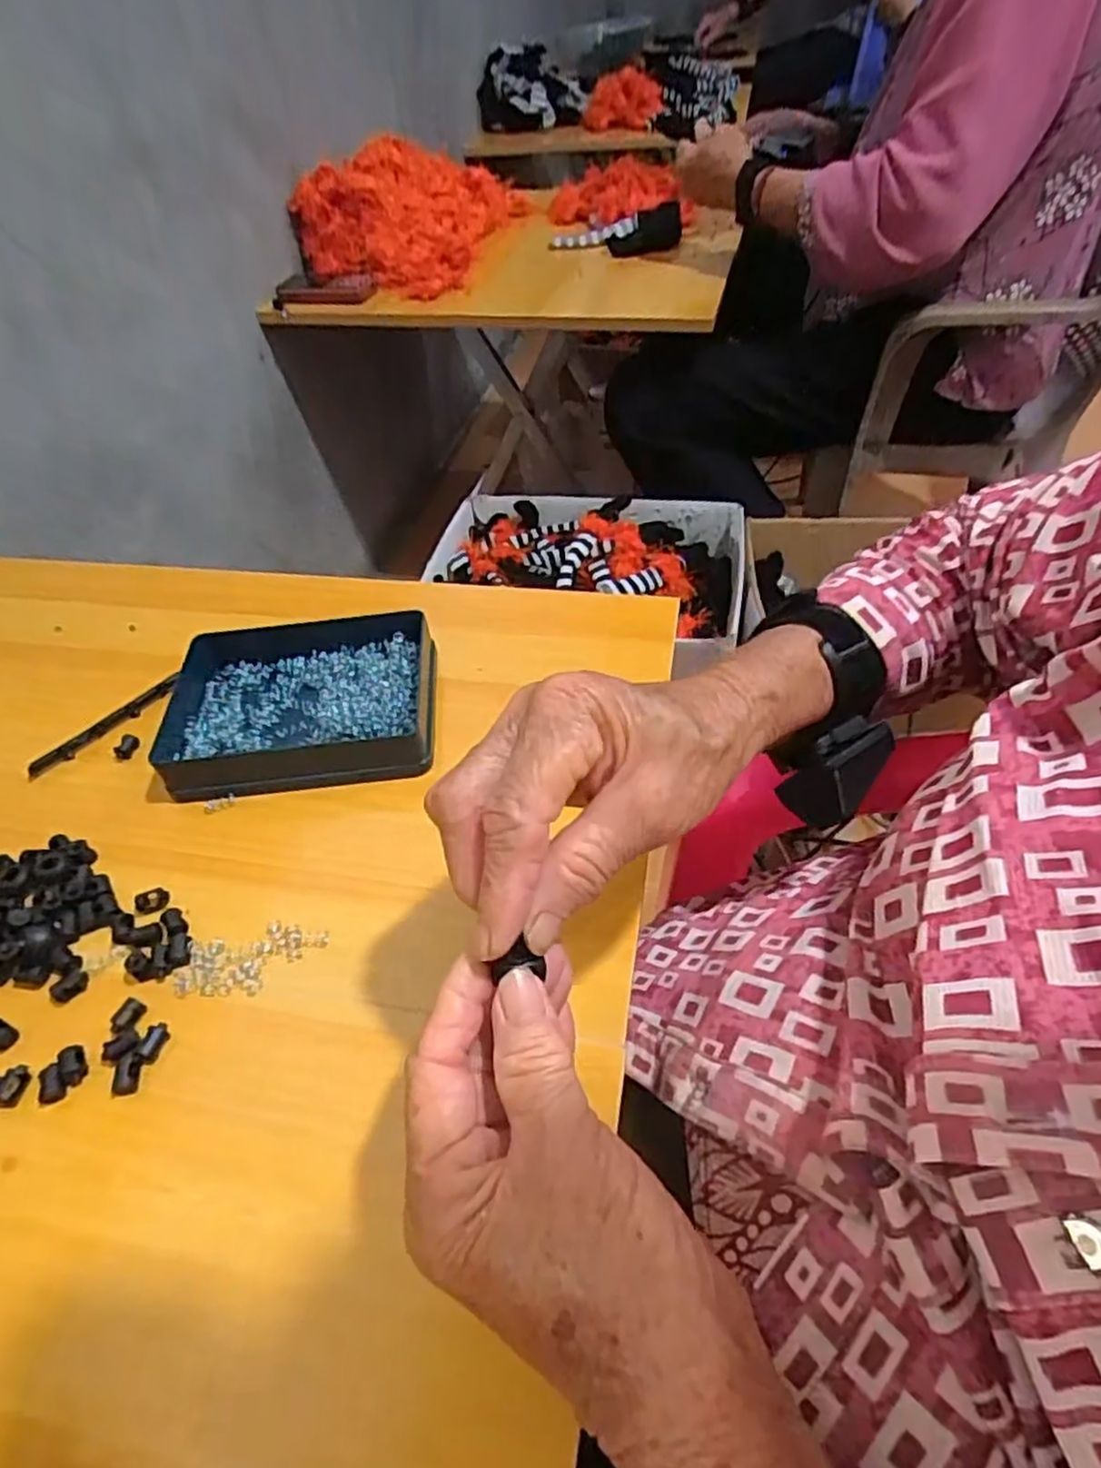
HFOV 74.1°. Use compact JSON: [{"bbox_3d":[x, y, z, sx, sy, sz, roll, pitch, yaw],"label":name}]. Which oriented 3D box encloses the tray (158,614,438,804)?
[{"bbox_3d":[-0.149,-0.019,0.429,0.157,0.031,0.110,-7,48,-1],"label":"tray"}]

